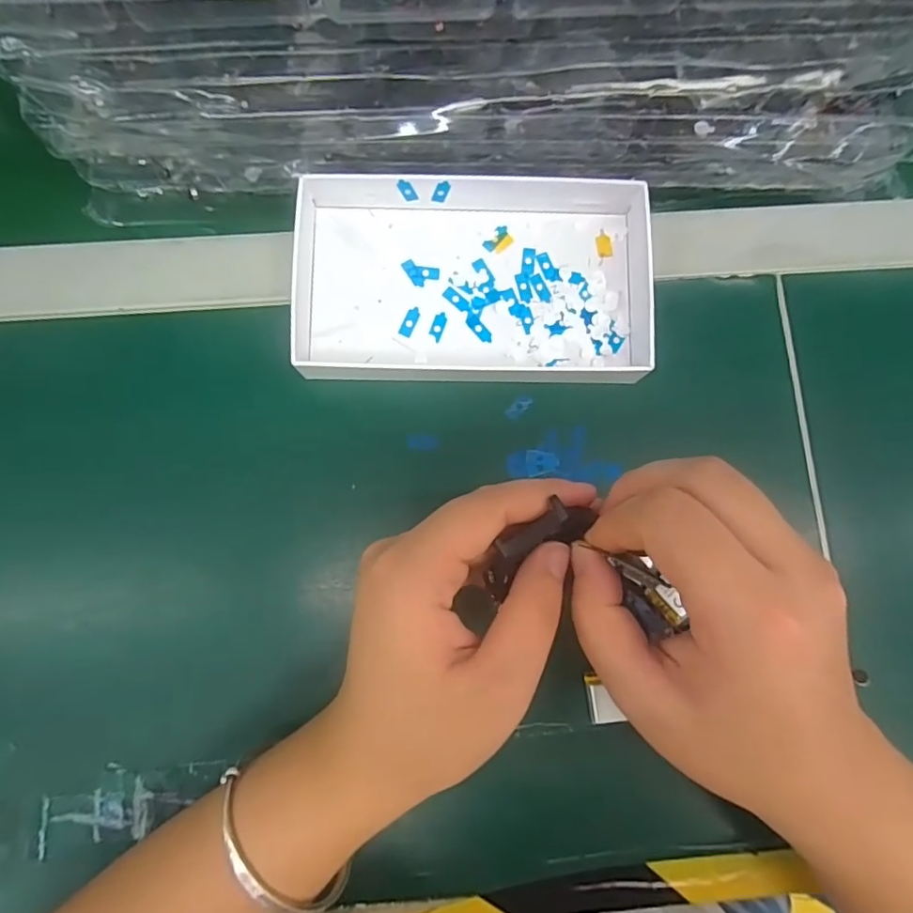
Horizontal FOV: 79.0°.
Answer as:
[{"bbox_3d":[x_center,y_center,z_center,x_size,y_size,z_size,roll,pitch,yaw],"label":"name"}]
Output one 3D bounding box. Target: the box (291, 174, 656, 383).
[{"bbox_3d":[0.011,-0.094,0.284,0.177,0.026,0.110,1,82,-1],"label":"box"}]

